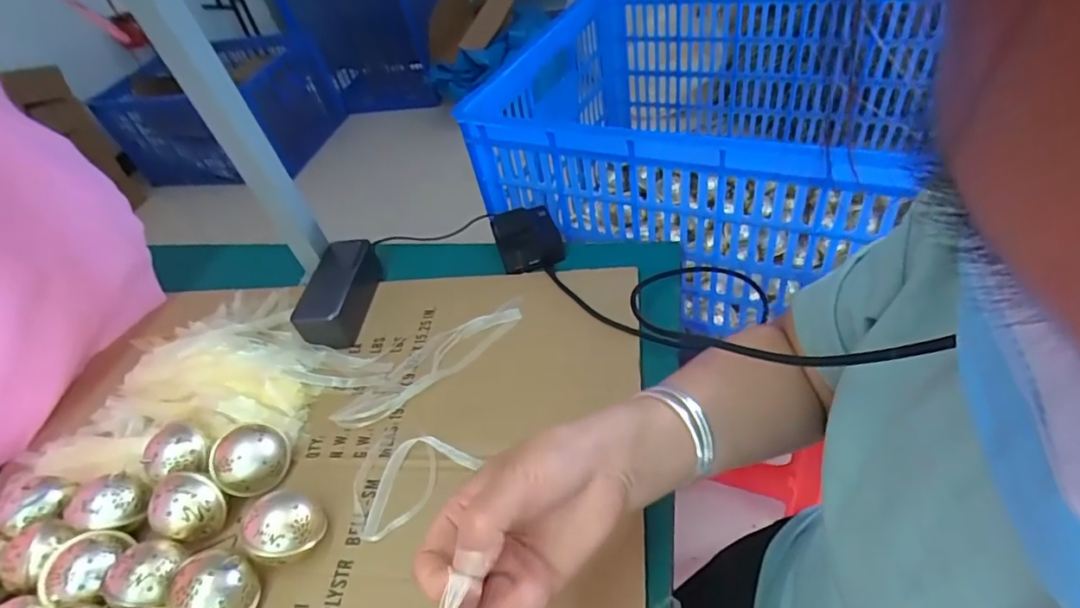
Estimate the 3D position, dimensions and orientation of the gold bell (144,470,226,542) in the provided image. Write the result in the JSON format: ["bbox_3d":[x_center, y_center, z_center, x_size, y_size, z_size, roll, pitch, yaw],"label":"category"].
[{"bbox_3d":[-0.283,0.166,0.439,0.044,0.040,0.046,-7,45,7],"label":"gold bell"}]

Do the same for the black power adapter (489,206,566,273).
[{"bbox_3d":[-0.014,-0.078,0.629,0.074,0.036,0.080,-20,45,-6],"label":"black power adapter"}]

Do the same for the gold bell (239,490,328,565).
[{"bbox_3d":[-0.195,0.175,0.421,0.053,0.050,0.051,-7,45,7],"label":"gold bell"}]

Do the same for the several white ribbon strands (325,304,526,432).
[{"bbox_3d":[-0.108,0.057,0.539,0.200,0.014,0.056,-32,48,-17],"label":"several white ribbon strands"}]

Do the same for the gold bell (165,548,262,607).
[{"bbox_3d":[-0.236,0.210,0.398,0.048,0.049,0.051,-7,45,7],"label":"gold bell"}]

